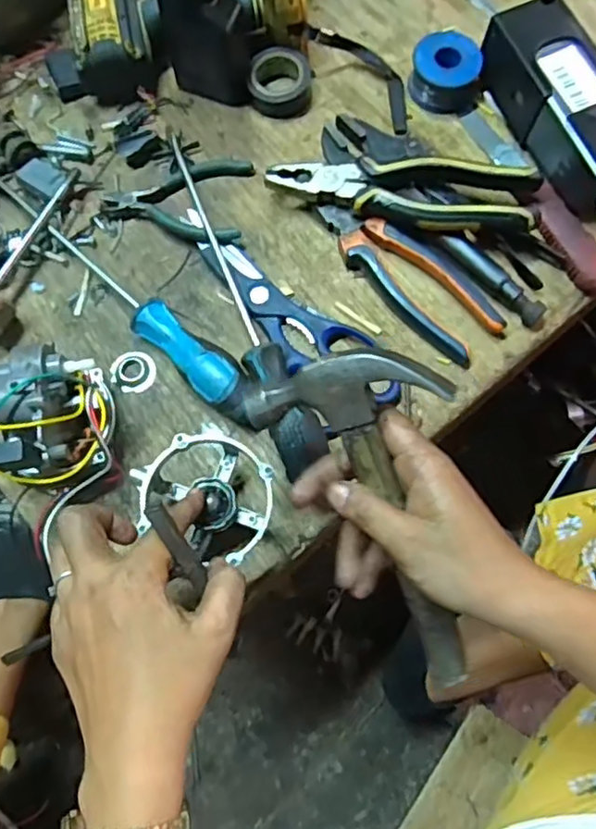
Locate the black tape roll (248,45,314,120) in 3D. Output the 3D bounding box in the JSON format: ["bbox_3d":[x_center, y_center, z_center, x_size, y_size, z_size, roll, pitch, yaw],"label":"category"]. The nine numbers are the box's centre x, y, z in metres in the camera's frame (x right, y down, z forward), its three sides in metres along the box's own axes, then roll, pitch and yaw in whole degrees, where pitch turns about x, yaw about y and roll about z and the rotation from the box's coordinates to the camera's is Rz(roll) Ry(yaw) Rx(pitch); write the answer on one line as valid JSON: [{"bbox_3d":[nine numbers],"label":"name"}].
[{"bbox_3d":[-0.014,-0.270,0.525,0.050,0.022,0.046,0,73,-1],"label":"black tape roll"}]

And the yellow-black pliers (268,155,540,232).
[{"bbox_3d":[0.076,-0.165,0.482,0.192,0.034,0.053,9,73,2],"label":"yellow-black pliers"}]

